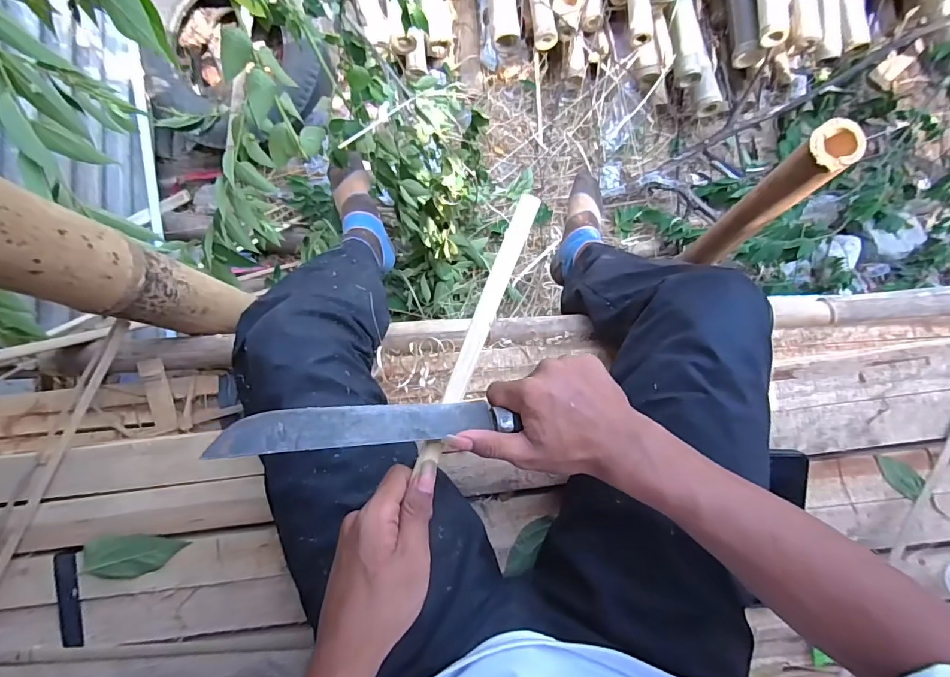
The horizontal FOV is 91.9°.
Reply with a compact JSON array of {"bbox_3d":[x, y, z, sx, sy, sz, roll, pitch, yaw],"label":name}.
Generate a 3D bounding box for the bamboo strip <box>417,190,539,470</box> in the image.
[{"bbox_3d":[0.004,-0.011,0.351,0.016,0.007,0.216,21,83,2],"label":"bamboo strip"}]

